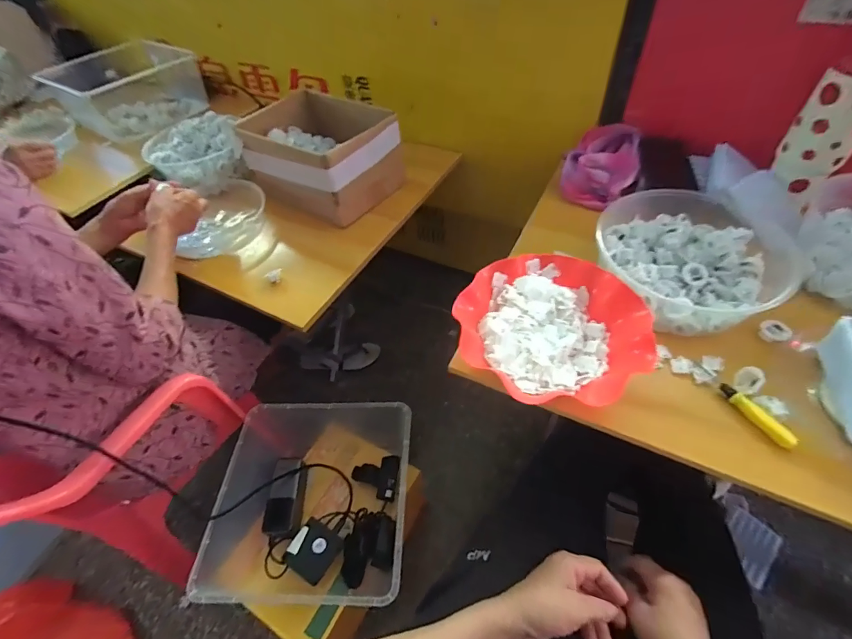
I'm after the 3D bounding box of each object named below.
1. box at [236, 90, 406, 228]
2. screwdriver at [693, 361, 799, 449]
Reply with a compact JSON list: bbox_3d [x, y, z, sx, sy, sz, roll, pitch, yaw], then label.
[{"bbox_3d":[-0.212,-0.340,0.837,0.274,0.144,0.196,27,58,24],"label":"box"},{"bbox_3d":[0.356,0.093,0.447,0.024,0.017,0.119,-28,54,-16],"label":"screwdriver"}]

